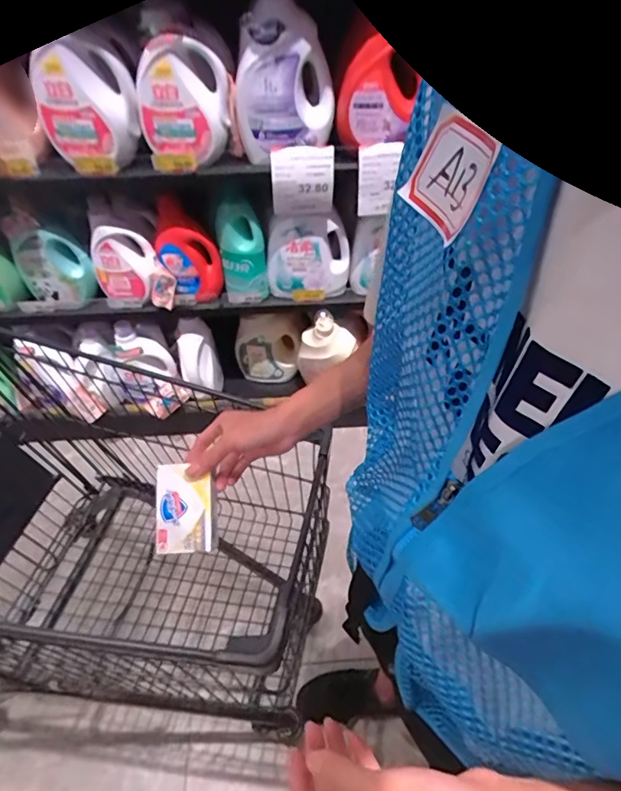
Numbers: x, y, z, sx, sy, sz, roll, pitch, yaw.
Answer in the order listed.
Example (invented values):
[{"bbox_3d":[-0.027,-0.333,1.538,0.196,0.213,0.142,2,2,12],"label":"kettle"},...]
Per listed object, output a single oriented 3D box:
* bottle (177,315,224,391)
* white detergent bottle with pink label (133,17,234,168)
[{"bbox_3d":[-0.383,-0.140,1.617,0.121,0.335,0.111,-11,48,-8],"label":"bottle"},{"bbox_3d":[-0.289,-0.682,1.085,0.214,0.256,0.141,-11,48,-8],"label":"white detergent bottle with pink label"}]

